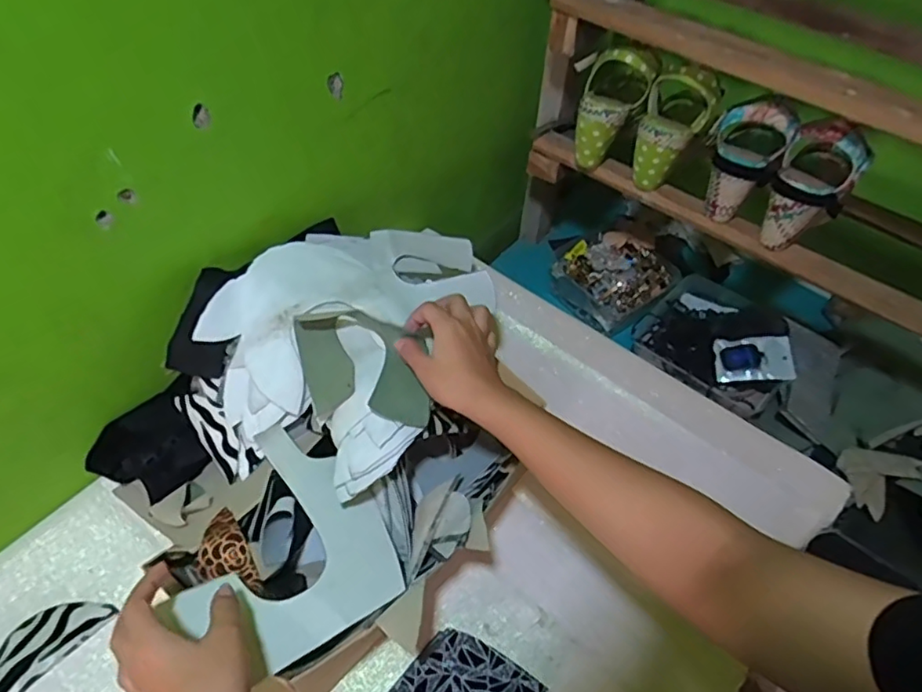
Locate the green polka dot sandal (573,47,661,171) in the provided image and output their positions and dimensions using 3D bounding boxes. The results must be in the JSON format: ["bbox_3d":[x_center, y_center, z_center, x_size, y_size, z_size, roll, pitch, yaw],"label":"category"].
[{"bbox_3d":[0.177,-0.302,0.755,0.084,0.149,0.072,42,34,26],"label":"green polka dot sandal"}]

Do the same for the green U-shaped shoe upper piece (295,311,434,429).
[{"bbox_3d":[-0.091,0.024,0.544,0.092,0.038,0.133,-15,54,-16],"label":"green U-shaped shoe upper piece"}]

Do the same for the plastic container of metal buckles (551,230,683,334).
[{"bbox_3d":[0.245,-0.109,0.952,0.153,0.064,0.154,39,59,24],"label":"plastic container of metal buckles"}]

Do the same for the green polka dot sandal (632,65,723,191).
[{"bbox_3d":[0.248,-0.263,0.725,0.083,0.145,0.060,35,25,22],"label":"green polka dot sandal"}]

